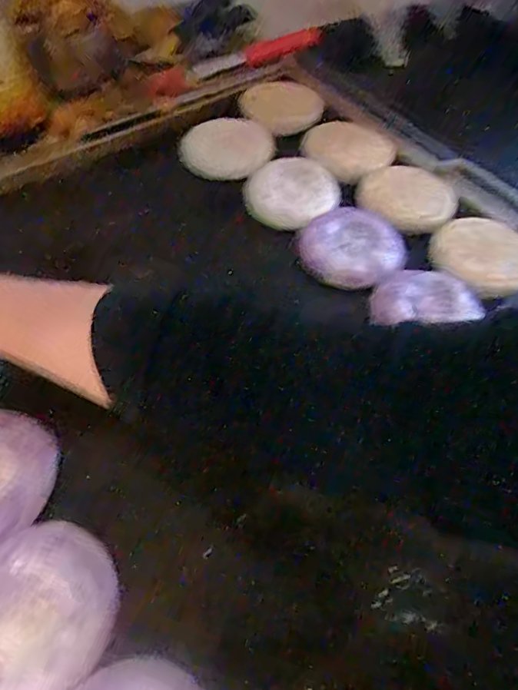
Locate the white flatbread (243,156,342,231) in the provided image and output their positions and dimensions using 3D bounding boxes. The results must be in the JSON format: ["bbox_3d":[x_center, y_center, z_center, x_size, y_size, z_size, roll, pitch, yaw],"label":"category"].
[{"bbox_3d":[0.040,-0.175,0.560,0.097,0.019,0.114,29,59,14],"label":"white flatbread"}]

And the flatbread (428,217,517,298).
[{"bbox_3d":[0.237,-0.096,0.510,0.109,0.009,0.095,18,66,3],"label":"flatbread"}]

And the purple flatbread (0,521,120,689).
[{"bbox_3d":[-0.148,0.173,0.312,0.110,0.010,0.100,2,55,-3],"label":"purple flatbread"}]

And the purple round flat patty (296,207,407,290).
[{"bbox_3d":[0.098,-0.103,0.513,0.104,0.023,0.100,2,55,-3],"label":"purple round flat patty"}]

